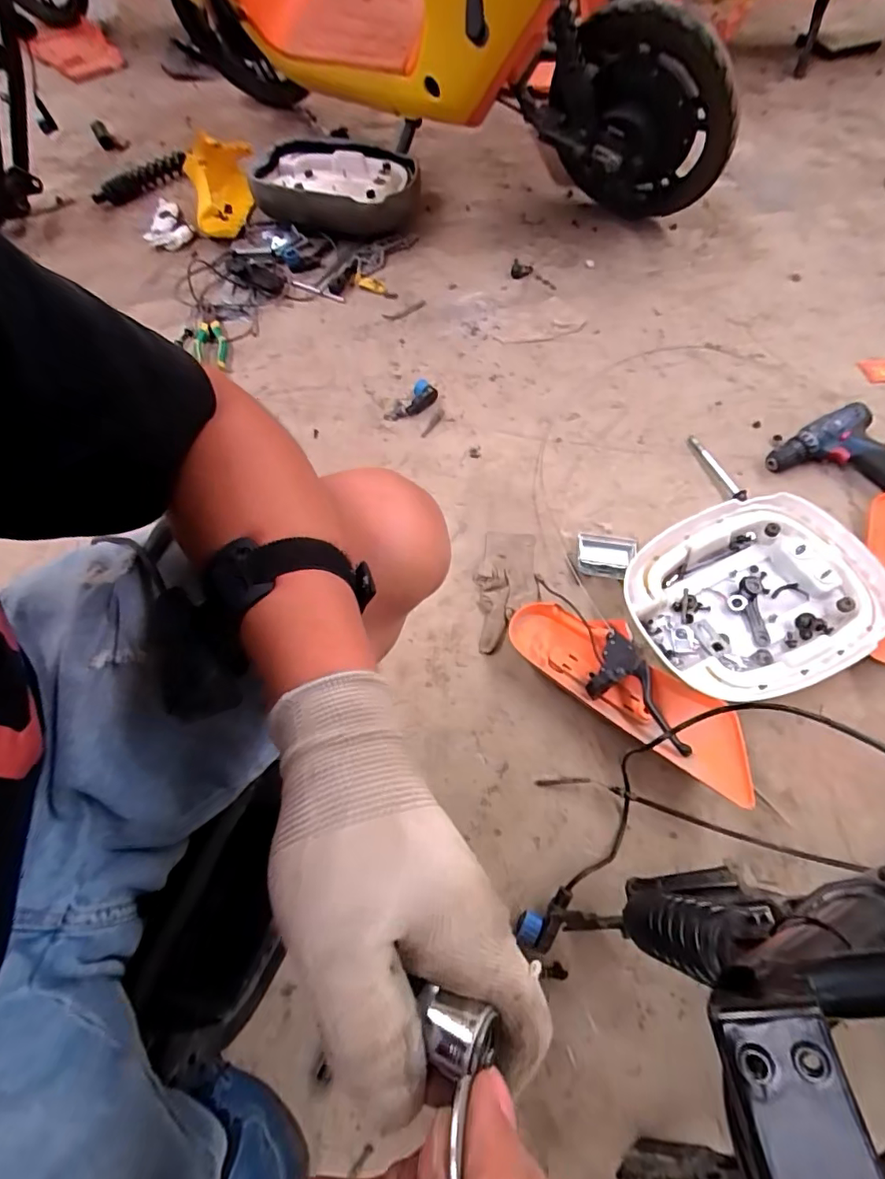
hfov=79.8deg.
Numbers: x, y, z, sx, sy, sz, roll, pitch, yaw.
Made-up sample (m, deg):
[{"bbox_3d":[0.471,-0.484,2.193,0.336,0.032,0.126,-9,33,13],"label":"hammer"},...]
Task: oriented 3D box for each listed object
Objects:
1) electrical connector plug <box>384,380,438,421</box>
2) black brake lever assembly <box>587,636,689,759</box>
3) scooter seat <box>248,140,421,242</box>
[{"bbox_3d":[-0.056,-0.347,0.994,0.112,0.034,0.050,-36,67,-3],"label":"electrical connector plug"},{"bbox_3d":[0.269,0.137,0.703,0.156,0.043,0.094,34,66,17],"label":"black brake lever assembly"},{"bbox_3d":[-0.239,-0.924,1.227,0.373,0.094,0.269,1,61,0],"label":"scooter seat"}]

